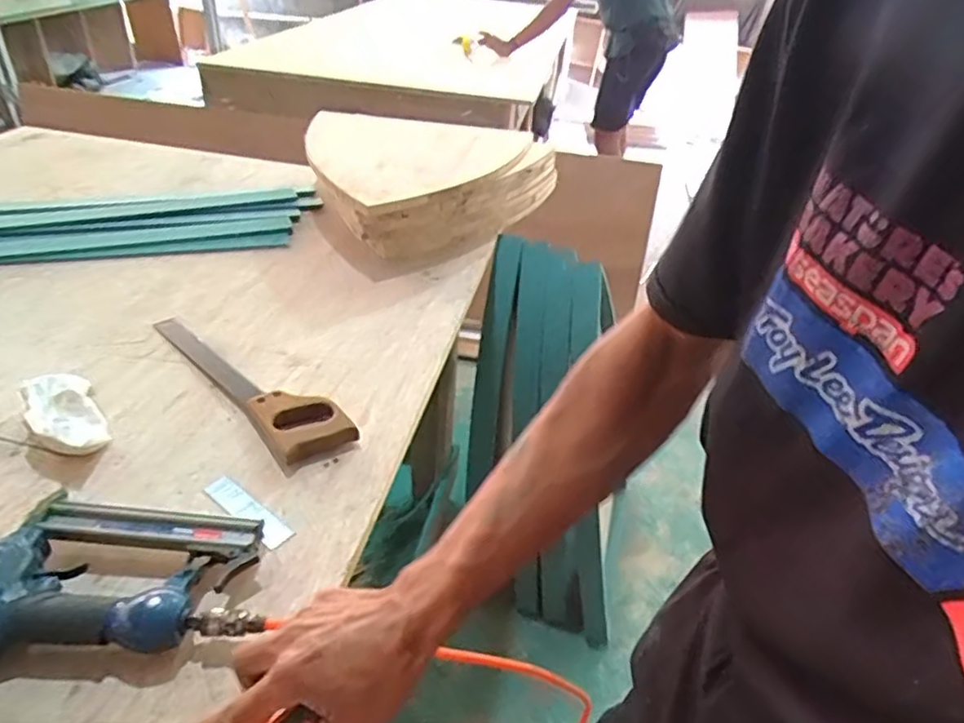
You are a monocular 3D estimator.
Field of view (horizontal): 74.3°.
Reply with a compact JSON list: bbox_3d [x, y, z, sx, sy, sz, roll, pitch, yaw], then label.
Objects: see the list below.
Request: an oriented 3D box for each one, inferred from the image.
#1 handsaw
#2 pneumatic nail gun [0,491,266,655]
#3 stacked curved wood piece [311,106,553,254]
[{"bbox_3d":[-0.303,0.010,0.817,0.085,0.028,0.377,-25,44,-36],"label":"handsaw"},{"bbox_3d":[-0.321,0.180,0.552,0.253,0.056,0.156,-2,35,-9],"label":"pneumatic nail gun"},{"bbox_3d":[-0.142,-0.360,1.249,0.378,0.158,0.482,27,41,29],"label":"stacked curved wood piece"}]

